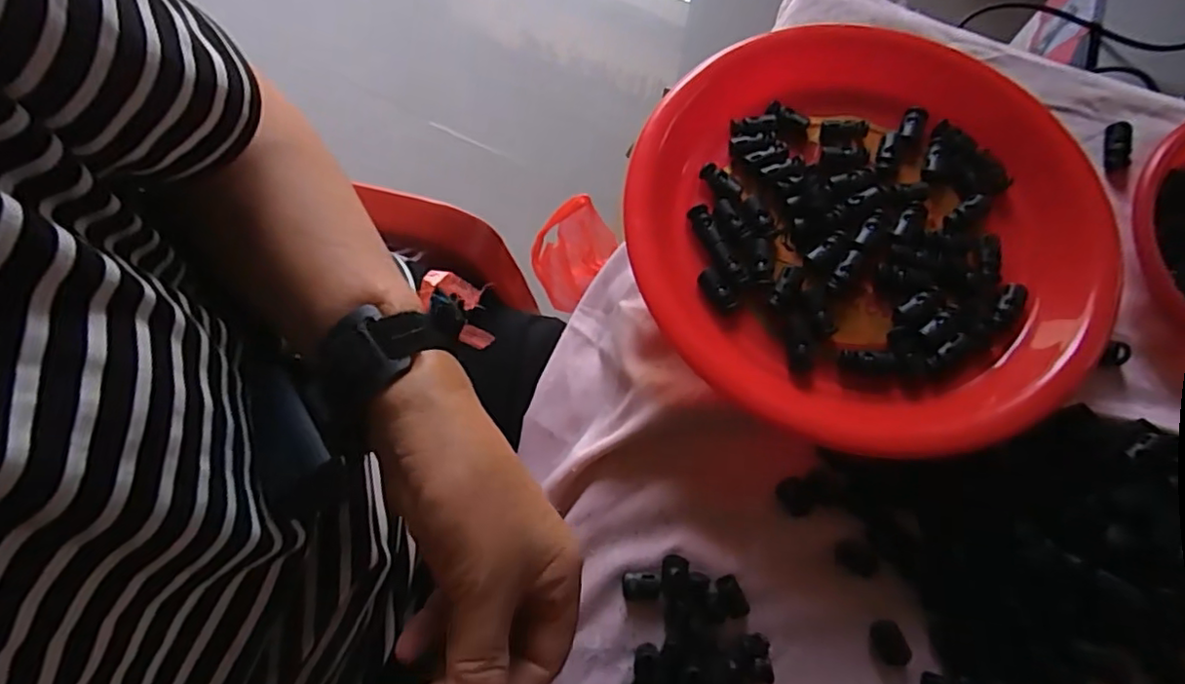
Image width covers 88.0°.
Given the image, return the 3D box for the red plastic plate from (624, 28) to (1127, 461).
[{"bbox_3d":[0.153,-0.067,0.347,0.254,0.043,0.247,0,76,2],"label":"red plastic plate"}]

